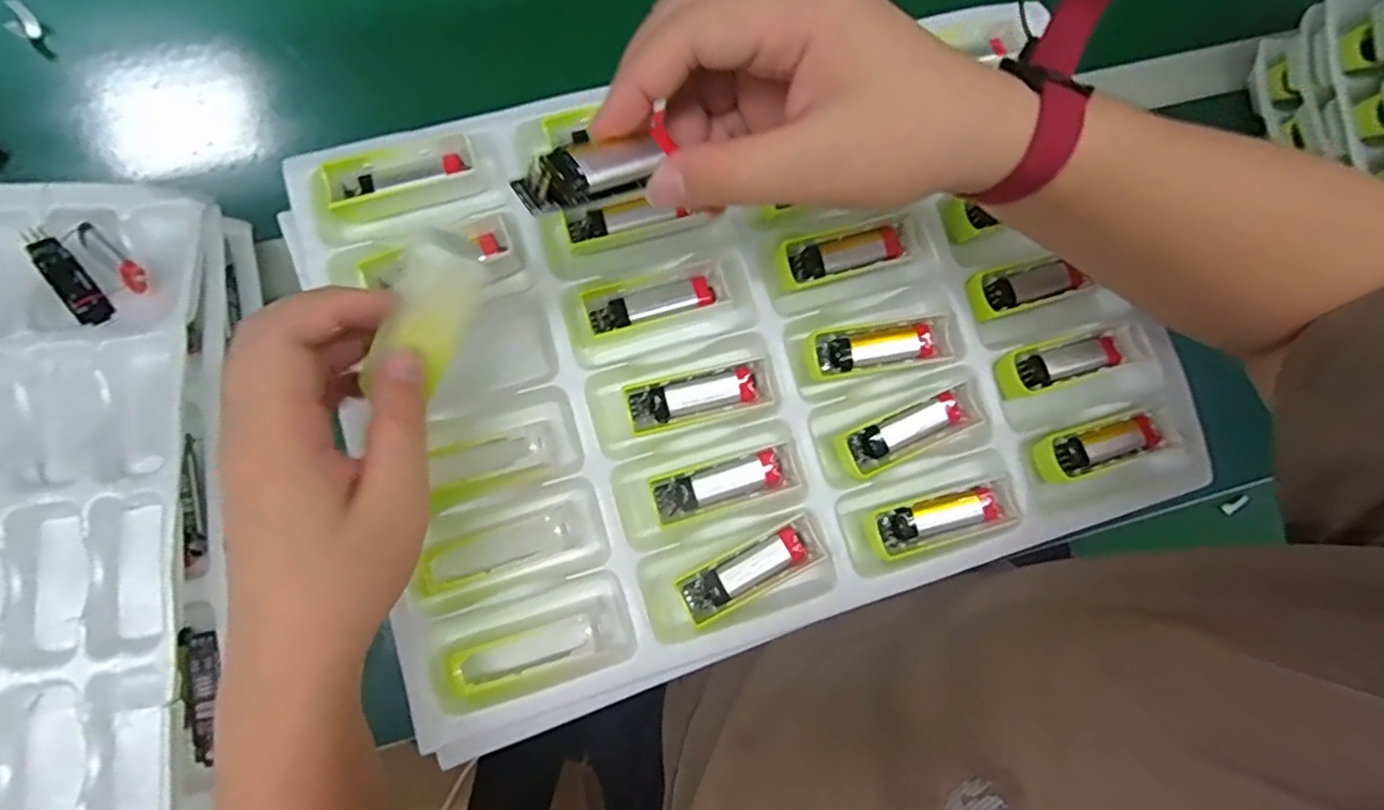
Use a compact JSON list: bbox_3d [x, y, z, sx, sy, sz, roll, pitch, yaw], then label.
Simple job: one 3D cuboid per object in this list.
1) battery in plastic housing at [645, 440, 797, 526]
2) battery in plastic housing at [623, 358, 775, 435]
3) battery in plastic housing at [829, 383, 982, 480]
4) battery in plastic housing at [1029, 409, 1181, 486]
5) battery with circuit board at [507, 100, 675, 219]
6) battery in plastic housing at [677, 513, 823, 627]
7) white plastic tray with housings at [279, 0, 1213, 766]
[{"bbox_3d":[0.018,0.042,0.349,0.077,0.013,0.025,-16,84,-8],"label":"battery in plastic housing"},{"bbox_3d":[0.004,-0.005,0.353,0.077,0.018,0.027,-13,84,-7],"label":"battery in plastic housing"},{"bbox_3d":[0.121,0.015,0.364,0.082,0.013,0.026,-23,85,-8],"label":"battery in plastic housing"},{"bbox_3d":[0.238,0.021,0.373,0.081,0.013,0.027,-18,84,-8],"label":"battery in plastic housing"},{"bbox_3d":[-0.033,-0.082,0.227,0.058,0.014,0.014,-36,79,-33],"label":"battery with circuit board"},{"bbox_3d":[0.032,0.088,0.346,0.078,0.012,0.028,-27,86,-9],"label":"battery in plastic housing"},{"bbox_3d":[0.035,-0.042,0.366,0.437,0.050,0.319,-18,84,-8],"label":"white plastic tray with housings"}]

